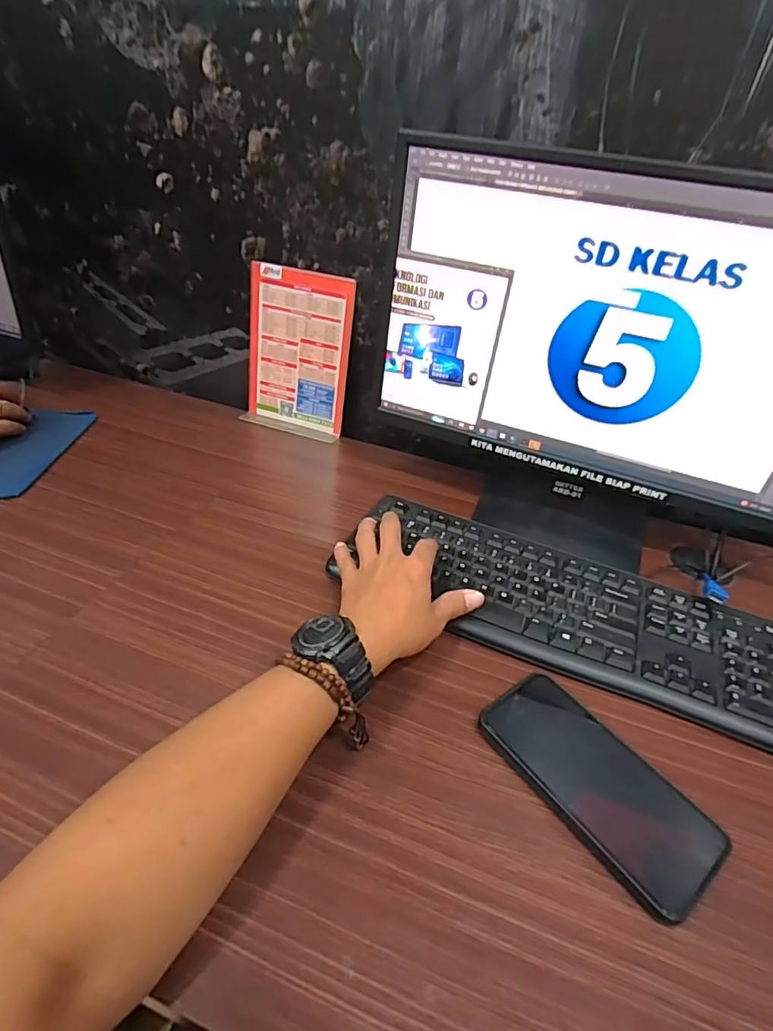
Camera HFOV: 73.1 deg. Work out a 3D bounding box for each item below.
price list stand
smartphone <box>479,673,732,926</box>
[{"bbox_3d":[-0.127,-0.220,0.723,0.148,0.212,0.053,16,37,11],"label":"price list stand"},{"bbox_3d":[0.146,0.185,0.366,0.075,0.017,0.162,-19,44,-32],"label":"smartphone"}]

